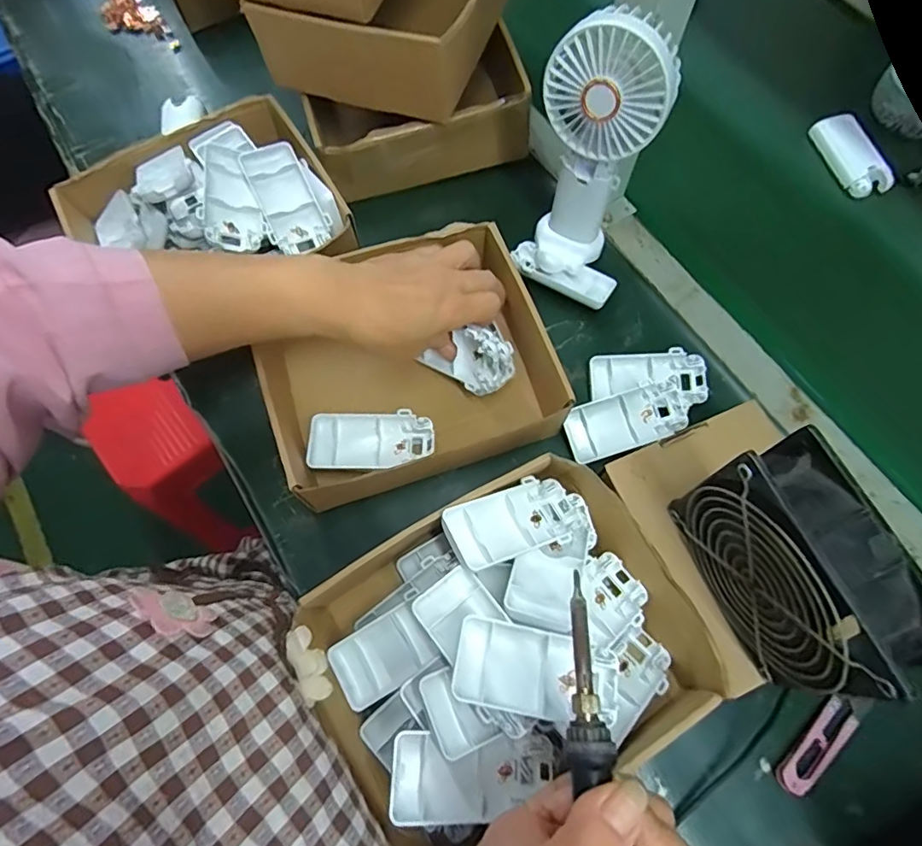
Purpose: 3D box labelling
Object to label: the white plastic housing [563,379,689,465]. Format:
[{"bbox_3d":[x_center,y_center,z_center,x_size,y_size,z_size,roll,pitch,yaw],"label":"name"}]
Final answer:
[{"bbox_3d":[0.134,-0.002,0.434,0.096,0.012,0.046,-19,92,1],"label":"white plastic housing"}]

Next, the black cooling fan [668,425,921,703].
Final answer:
[{"bbox_3d":[0.181,0.078,0.292,0.048,0.111,0.116,-21,71,-6],"label":"black cooling fan"}]

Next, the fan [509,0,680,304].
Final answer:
[{"bbox_3d":[0.095,-0.185,0.412,0.091,0.194,0.100,11,71,7],"label":"fan"}]

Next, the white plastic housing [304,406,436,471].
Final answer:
[{"bbox_3d":[-0.071,0.013,0.416,0.096,0.013,0.045,-2,76,-3],"label":"white plastic housing"}]

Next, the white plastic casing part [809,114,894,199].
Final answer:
[{"bbox_3d":[0.395,-0.270,0.538,0.048,0.022,0.092,-17,70,-3],"label":"white plastic casing part"}]

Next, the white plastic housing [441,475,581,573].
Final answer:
[{"bbox_3d":[0.037,0.066,0.358,0.096,0.018,0.046,-13,67,-32],"label":"white plastic housing"}]

